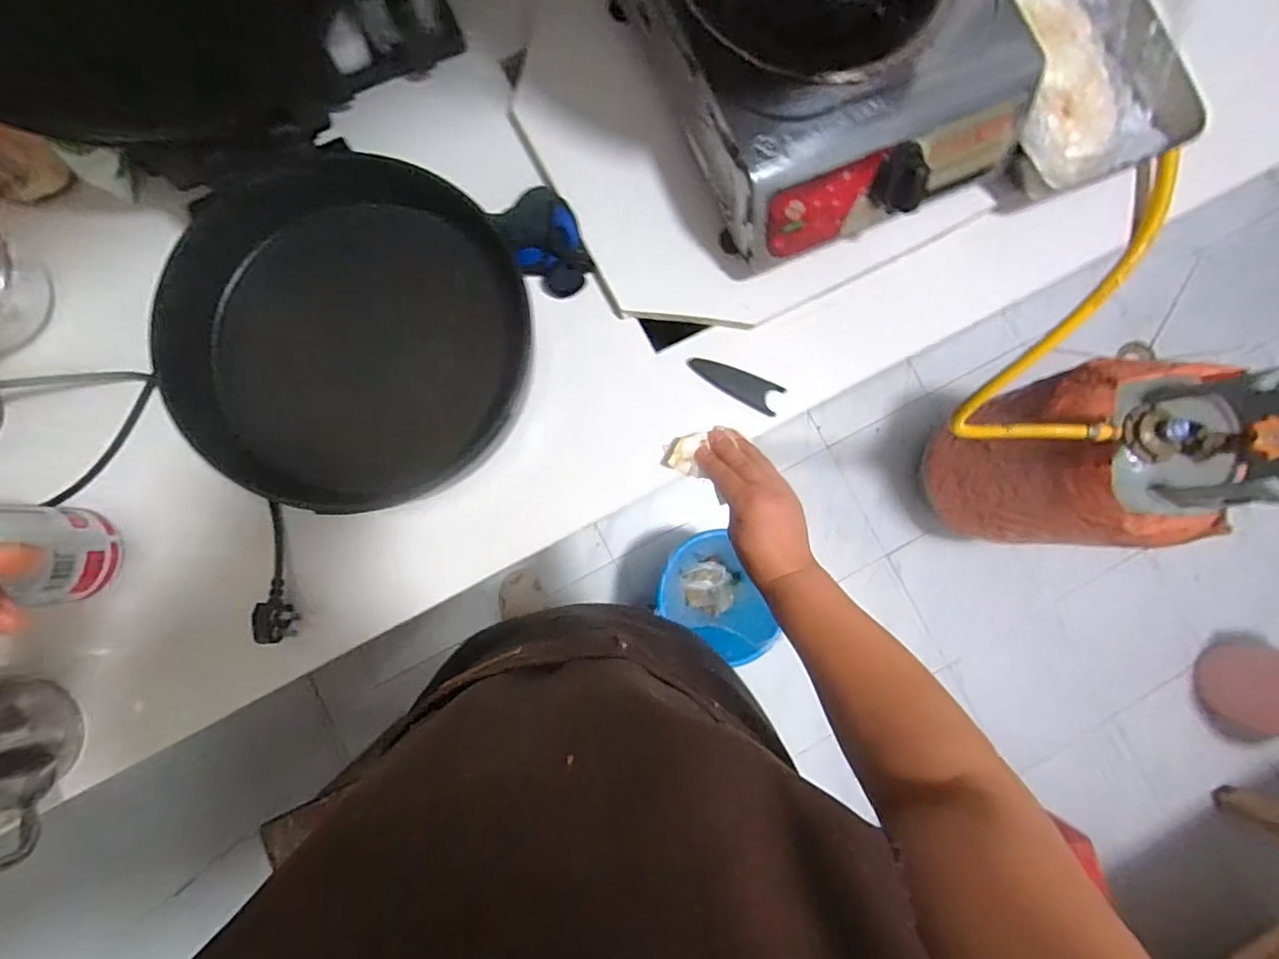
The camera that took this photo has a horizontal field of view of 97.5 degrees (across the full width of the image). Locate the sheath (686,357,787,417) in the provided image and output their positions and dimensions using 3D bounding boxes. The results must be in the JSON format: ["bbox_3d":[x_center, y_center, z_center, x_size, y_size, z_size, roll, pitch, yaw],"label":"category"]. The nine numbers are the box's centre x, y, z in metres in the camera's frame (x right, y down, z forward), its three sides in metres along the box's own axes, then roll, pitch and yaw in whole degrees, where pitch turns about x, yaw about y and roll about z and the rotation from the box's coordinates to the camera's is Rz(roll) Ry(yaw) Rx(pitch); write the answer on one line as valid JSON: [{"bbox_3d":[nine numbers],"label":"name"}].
[{"bbox_3d":[0.093,-0.094,0.559,0.097,0.009,0.033,21,84,-2],"label":"sheath"}]

